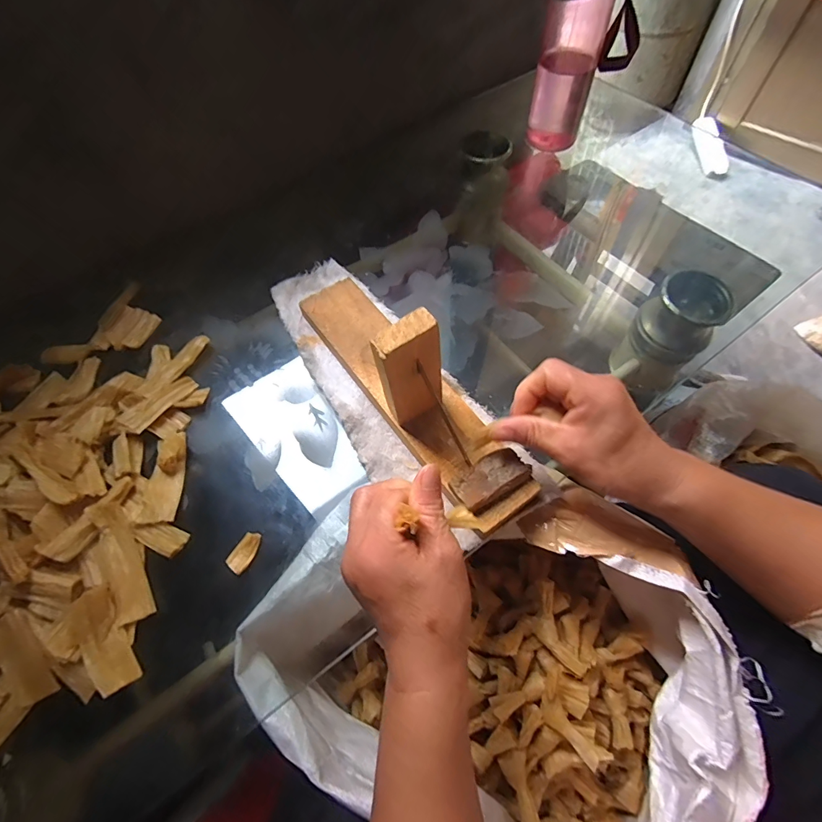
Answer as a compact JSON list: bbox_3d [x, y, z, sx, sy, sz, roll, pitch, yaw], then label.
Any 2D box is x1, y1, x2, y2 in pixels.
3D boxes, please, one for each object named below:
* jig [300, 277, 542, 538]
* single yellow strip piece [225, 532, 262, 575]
[{"bbox_3d":[-0.005,-0.045,0.337,0.067,0.116,0.270,-33,62,-15],"label":"jig"},{"bbox_3d":[-0.126,0.107,0.329,0.017,0.009,0.030,22,64,14],"label":"single yellow strip piece"}]

